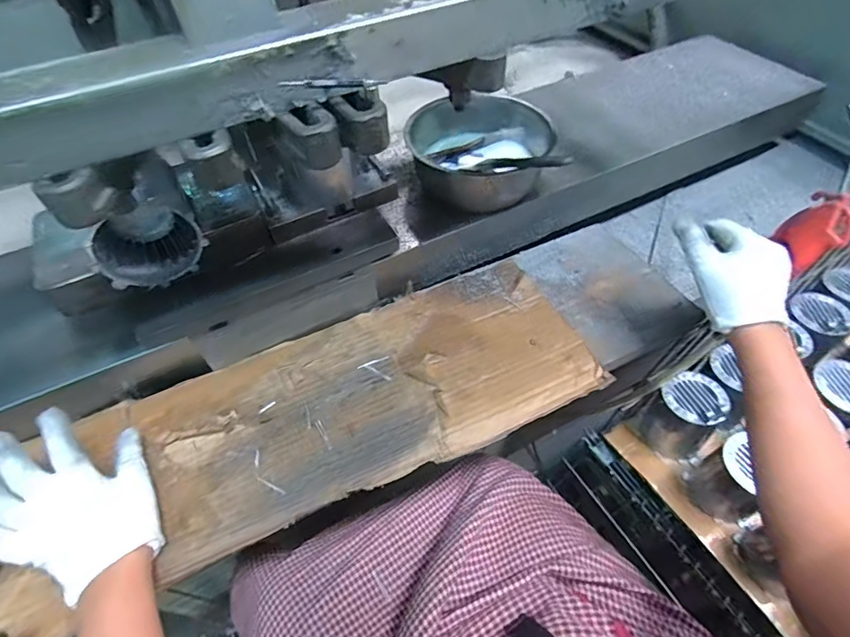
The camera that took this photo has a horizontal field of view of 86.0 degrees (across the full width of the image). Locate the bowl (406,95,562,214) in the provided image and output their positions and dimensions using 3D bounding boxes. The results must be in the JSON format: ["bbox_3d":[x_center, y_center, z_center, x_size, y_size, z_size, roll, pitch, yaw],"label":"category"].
[{"bbox_3d":[0.068,-0.225,0.606,0.165,0.075,0.170,-1,53,1],"label":"bowl"}]

